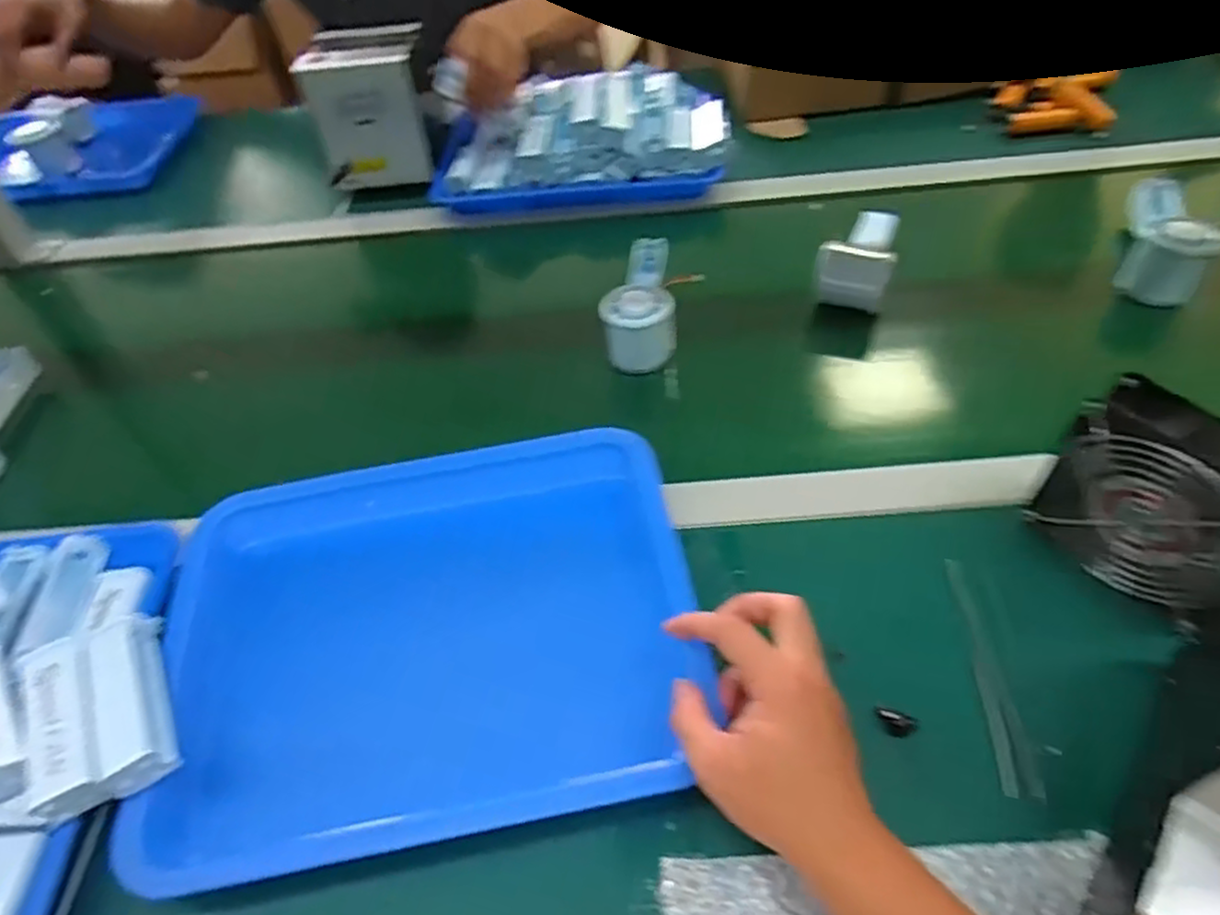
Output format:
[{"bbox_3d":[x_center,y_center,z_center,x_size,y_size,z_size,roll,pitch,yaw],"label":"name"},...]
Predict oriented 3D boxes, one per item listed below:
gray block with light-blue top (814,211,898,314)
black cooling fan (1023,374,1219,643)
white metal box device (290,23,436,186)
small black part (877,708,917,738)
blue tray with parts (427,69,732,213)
[{"bbox_3d":[0.237,-0.196,0.697,0.065,0.057,0.161,12,50,16],"label":"gray block with light-blue top"},{"bbox_3d":[0.332,0.031,0.434,0.051,0.111,0.130,-29,51,-19],"label":"black cooling fan"},{"bbox_3d":[-0.279,-0.415,0.889,0.127,0.152,0.111,-3,48,4],"label":"white metal box device"},{"bbox_3d":[0.164,0.153,0.427,0.021,0.007,0.011,27,56,27],"label":"small black part"},{"bbox_3d":[-0.038,-0.391,0.886,0.341,0.083,0.213,-5,48,2],"label":"blue tray with parts"}]

